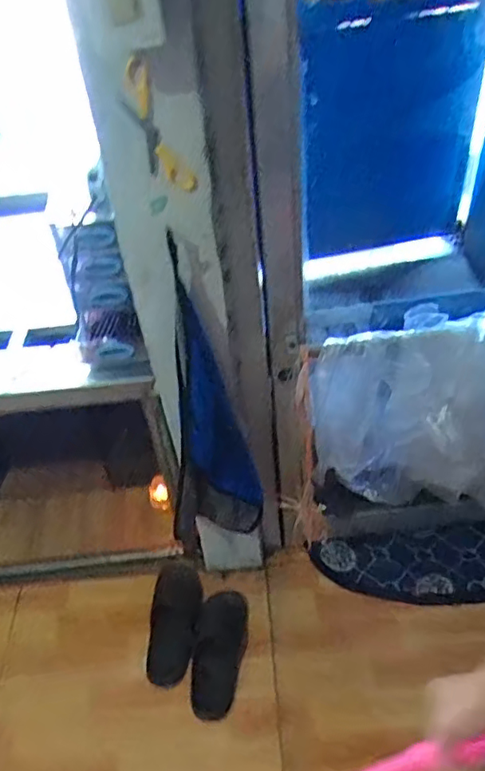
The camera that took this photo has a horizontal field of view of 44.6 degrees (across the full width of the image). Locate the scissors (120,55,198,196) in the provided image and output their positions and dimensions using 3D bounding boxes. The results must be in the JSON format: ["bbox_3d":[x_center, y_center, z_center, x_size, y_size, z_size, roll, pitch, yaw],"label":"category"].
[{"bbox_3d":[-0.098,-0.288,0.666,0.043,0.153,0.022,-10,42,18],"label":"scissors"}]

